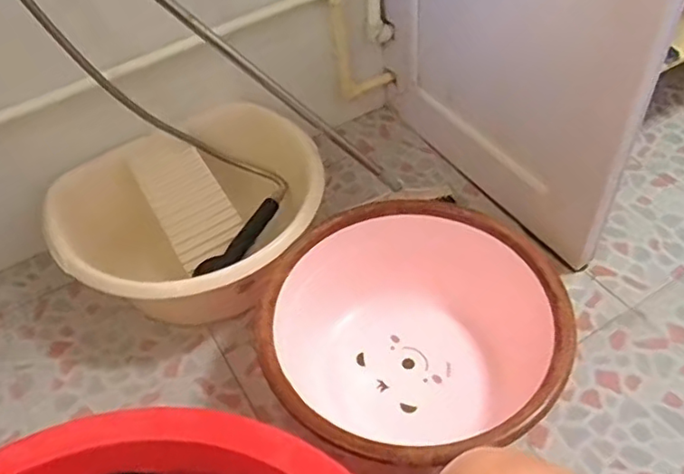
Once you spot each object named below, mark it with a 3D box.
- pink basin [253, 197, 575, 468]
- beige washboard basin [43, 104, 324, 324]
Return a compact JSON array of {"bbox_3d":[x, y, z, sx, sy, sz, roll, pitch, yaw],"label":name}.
[{"bbox_3d":[0.090,0.144,0.840,0.379,0.165,0.388,-3,47,3],"label":"pink basin"},{"bbox_3d":[-0.229,-0.017,0.999,0.436,0.191,0.354,-23,49,-15],"label":"beige washboard basin"}]

